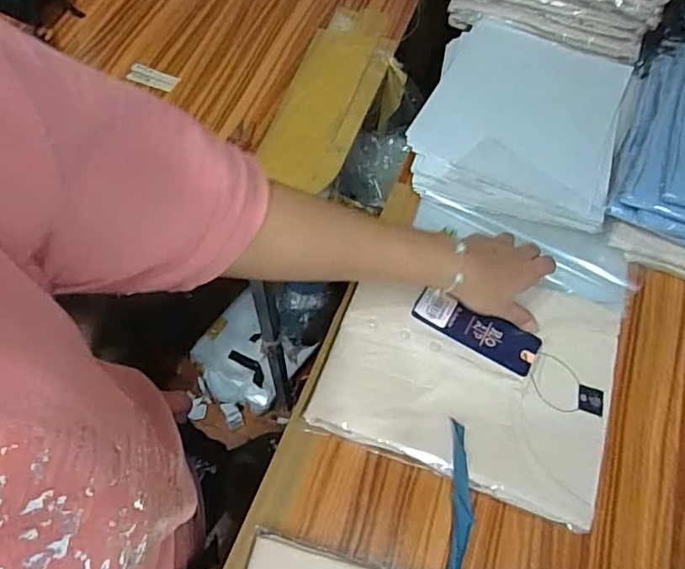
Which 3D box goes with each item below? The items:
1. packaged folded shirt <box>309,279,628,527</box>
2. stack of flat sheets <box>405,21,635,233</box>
[{"bbox_3d":[0.121,0.072,0.510,0.249,0.014,0.211,20,62,7],"label":"packaged folded shirt"},{"bbox_3d":[0.215,-0.203,0.663,0.220,0.026,0.297,20,62,7],"label":"stack of flat sheets"}]

